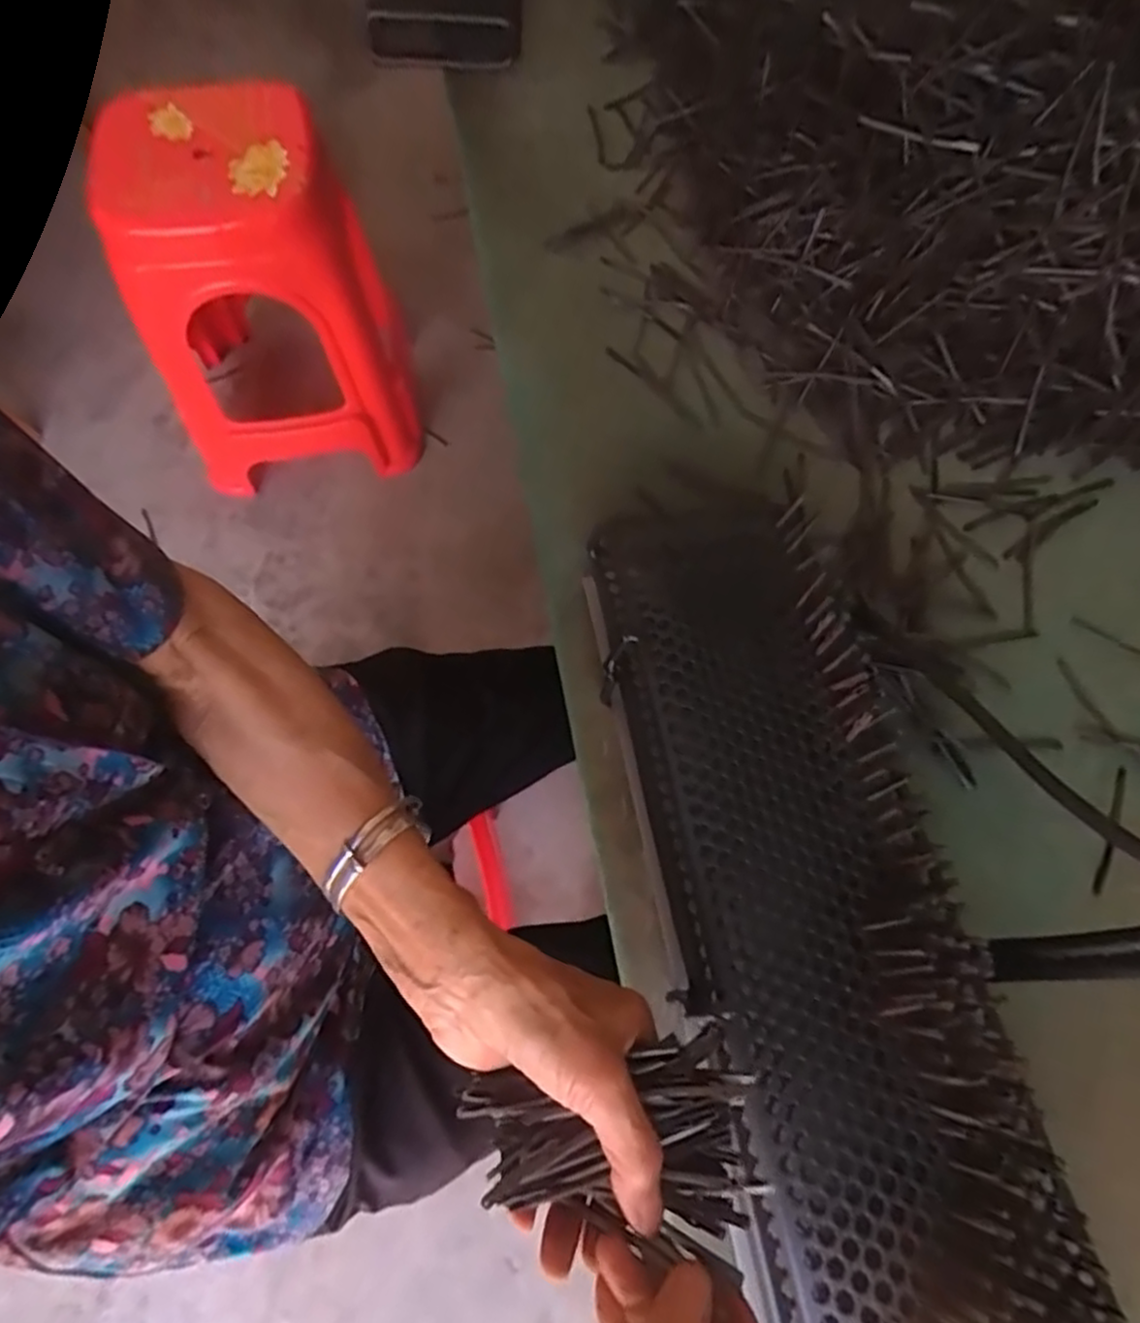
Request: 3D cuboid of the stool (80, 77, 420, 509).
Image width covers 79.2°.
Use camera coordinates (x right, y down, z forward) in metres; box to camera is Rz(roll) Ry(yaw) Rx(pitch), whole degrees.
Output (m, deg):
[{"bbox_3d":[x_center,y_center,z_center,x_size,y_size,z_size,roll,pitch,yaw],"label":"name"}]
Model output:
[{"bbox_3d":[-0.474,-0.573,1.126,0.392,0.495,0.320,-10,68,-6],"label":"stool"}]

